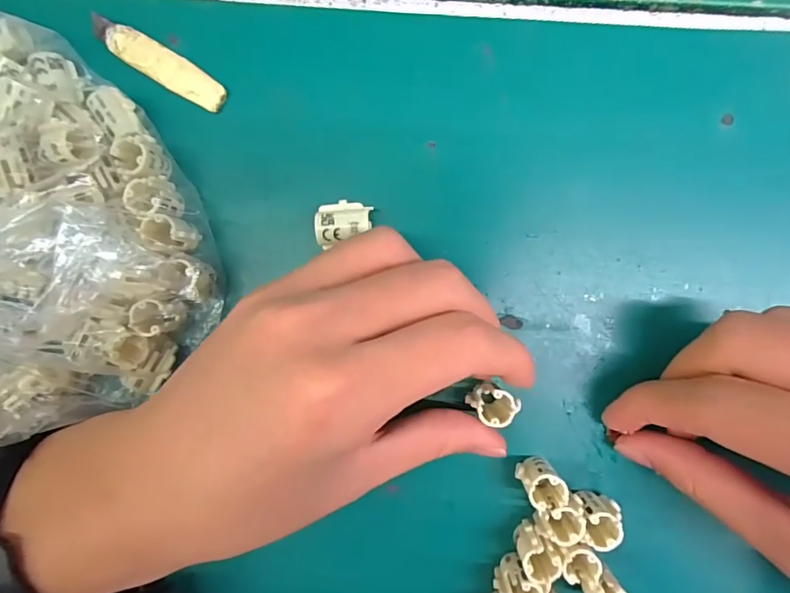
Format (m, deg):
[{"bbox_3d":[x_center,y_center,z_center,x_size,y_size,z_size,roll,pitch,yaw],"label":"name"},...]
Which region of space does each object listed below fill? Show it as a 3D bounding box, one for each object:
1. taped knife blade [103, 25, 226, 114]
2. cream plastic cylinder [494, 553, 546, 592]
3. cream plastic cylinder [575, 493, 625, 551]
[{"bbox_3d":[-0.094,-0.094,0.199,0.052,0.004,0.014,31,94,2],"label":"taped knife blade"},{"bbox_3d":[0.050,0.114,0.195,0.015,0.021,0.014,0,92,3],"label":"cream plastic cylinder"},{"bbox_3d":[0.079,0.087,0.193,0.015,0.024,0.015,5,93,3],"label":"cream plastic cylinder"}]

